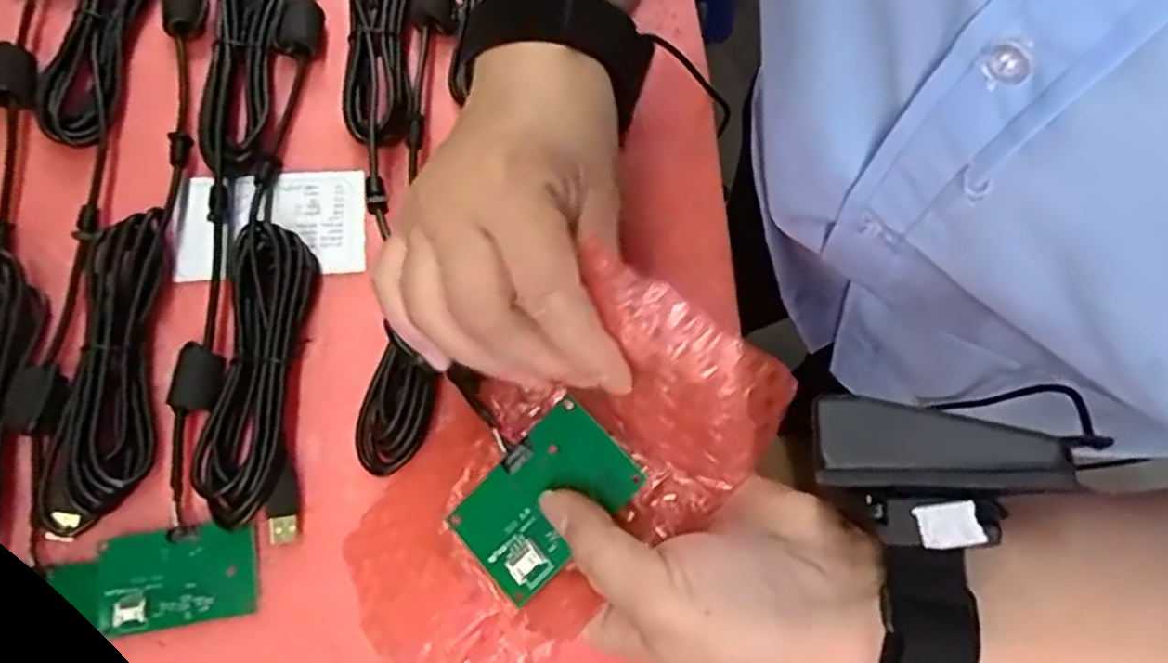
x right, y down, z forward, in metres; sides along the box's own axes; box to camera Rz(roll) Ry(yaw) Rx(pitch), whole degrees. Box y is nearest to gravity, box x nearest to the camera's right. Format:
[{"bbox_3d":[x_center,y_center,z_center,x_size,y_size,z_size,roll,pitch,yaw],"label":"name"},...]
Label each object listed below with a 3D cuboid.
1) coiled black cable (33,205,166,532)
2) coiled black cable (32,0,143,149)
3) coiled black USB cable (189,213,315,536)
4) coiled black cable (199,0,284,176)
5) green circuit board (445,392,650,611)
[{"bbox_3d":[-0.238,0.016,0.363,0.048,0.019,0.151,-2,77,-1],"label":"coiled black cable"},{"bbox_3d":[-0.277,-0.174,0.428,0.033,0.033,0.151,3,77,0],"label":"coiled black cable"},{"bbox_3d":[-0.162,0.020,0.371,0.048,0.017,0.154,2,77,-1],"label":"coiled black USB cable"},{"bbox_3d":[-0.194,-0.156,0.421,0.033,0.014,0.145,0,77,-1],"label":"coiled black cable"},{"bbox_3d":[-0.016,0.064,0.283,0.069,0.005,0.045,-47,71,3],"label":"green circuit board"}]

